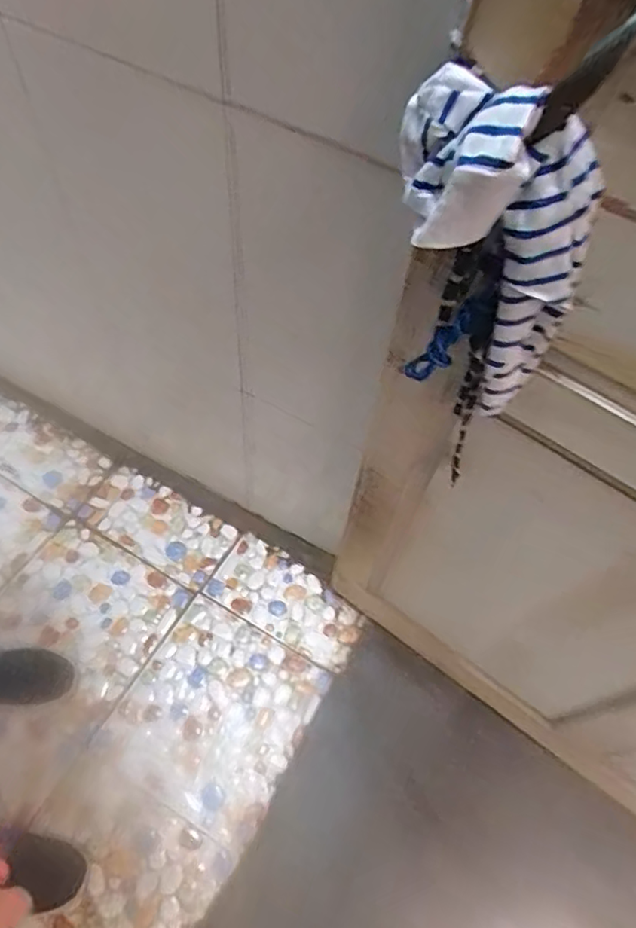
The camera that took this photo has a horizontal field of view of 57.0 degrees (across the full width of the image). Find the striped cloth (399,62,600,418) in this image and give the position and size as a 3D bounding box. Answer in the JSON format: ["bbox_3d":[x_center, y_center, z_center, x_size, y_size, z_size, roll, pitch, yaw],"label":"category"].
[{"bbox_3d":[0.110,-0.119,0.362,0.103,0.209,0.053,13,53,40],"label":"striped cloth"}]

